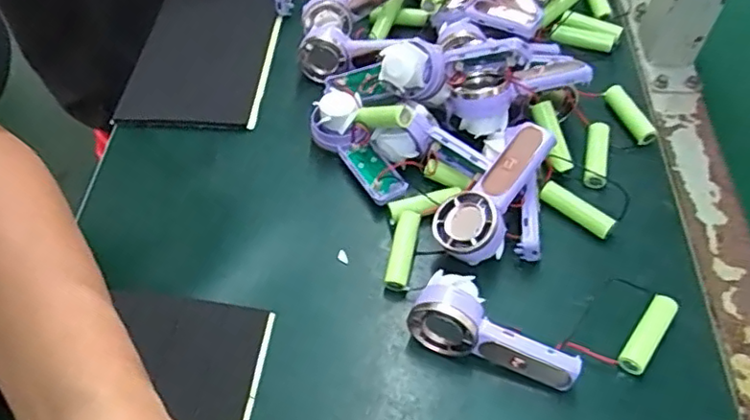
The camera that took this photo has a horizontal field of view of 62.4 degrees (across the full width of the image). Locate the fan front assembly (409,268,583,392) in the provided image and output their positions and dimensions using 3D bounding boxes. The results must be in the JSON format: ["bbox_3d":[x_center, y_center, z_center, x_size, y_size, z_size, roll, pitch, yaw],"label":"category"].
[{"bbox_3d":[0.067,0.067,0.342,0.091,0.041,0.034,21,57,15],"label":"fan front assembly"}]

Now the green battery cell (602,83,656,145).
[{"bbox_3d":[0.188,-0.069,0.460,0.014,0.017,0.052,-17,55,-12],"label":"green battery cell"}]

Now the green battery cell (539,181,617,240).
[{"bbox_3d":[0.132,0.000,0.406,0.050,0.013,0.012,36,61,23],"label":"green battery cell"}]

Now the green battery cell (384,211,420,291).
[{"bbox_3d":[0.017,0.025,0.386,0.014,0.014,0.050,11,69,8],"label":"green battery cell"}]

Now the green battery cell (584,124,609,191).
[{"bbox_3d":[0.153,-0.039,0.429,0.014,0.014,0.050,13,55,9],"label":"green battery cell"}]

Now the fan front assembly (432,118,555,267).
[{"bbox_3d":[0.074,-0.011,0.381,0.040,0.029,0.093,34,86,22],"label":"fan front assembly"}]

